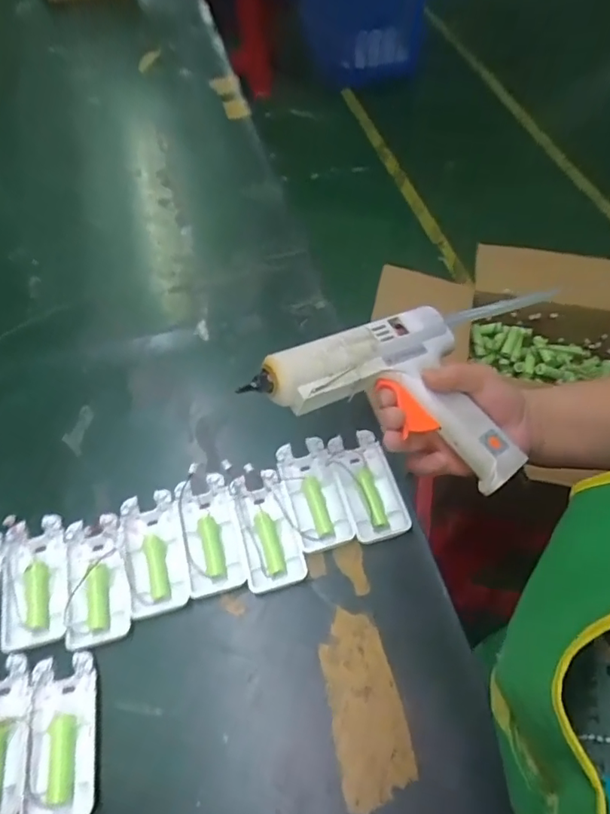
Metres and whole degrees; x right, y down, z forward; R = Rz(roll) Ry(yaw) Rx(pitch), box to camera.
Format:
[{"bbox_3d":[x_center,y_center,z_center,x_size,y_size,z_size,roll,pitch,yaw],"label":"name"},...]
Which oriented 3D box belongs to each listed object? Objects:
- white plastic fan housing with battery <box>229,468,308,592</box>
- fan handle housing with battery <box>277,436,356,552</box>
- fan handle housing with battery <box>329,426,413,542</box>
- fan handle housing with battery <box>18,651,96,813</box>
[{"bbox_3d":[-0.032,0.098,0.417,0.044,0.018,0.095,-14,59,-7],"label":"white plastic fan housing with battery"},{"bbox_3d":[0.005,0.072,0.430,0.047,0.016,0.094,-15,59,-8],"label":"fan handle housing with battery"},{"bbox_3d":[0.053,0.066,0.435,0.045,0.014,0.095,-14,59,-8],"label":"fan handle housing with battery"},{"bbox_3d":[-0.164,0.219,0.342,0.044,0.013,0.096,-11,59,-5],"label":"fan handle housing with battery"}]

